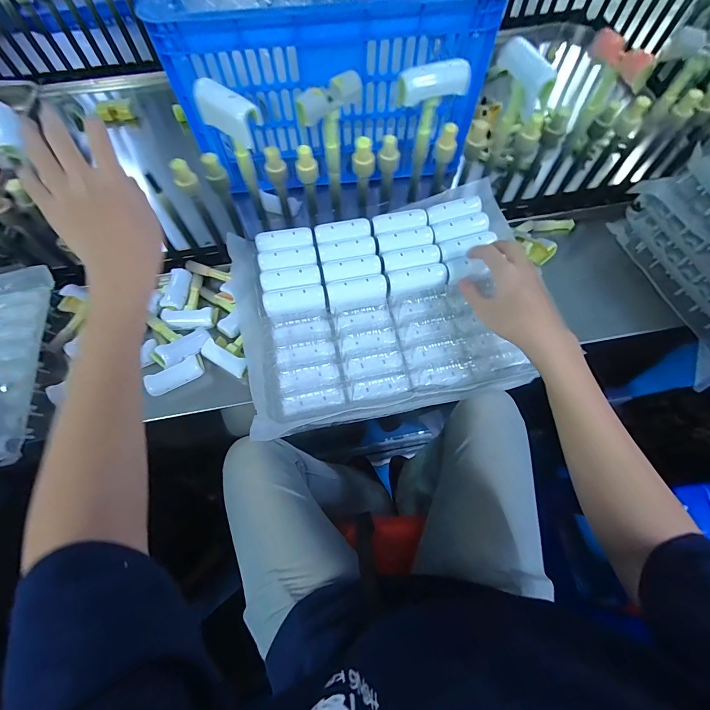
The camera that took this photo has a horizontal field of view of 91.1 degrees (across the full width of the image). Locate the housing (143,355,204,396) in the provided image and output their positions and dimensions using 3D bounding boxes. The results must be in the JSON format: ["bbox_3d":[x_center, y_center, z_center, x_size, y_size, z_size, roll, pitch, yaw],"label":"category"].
[{"bbox_3d":[-0.258,0.030,0.497,0.073,0.026,0.025,-29,69,-12],"label":"housing"}]

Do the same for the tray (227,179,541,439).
[{"bbox_3d":[0.038,-0.065,0.460,0.359,0.059,0.264,-12,67,-5],"label":"tray"}]

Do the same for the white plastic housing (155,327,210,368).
[{"bbox_3d":[-0.243,-0.013,0.502,0.028,0.020,0.075,36,50,15],"label":"white plastic housing"}]

